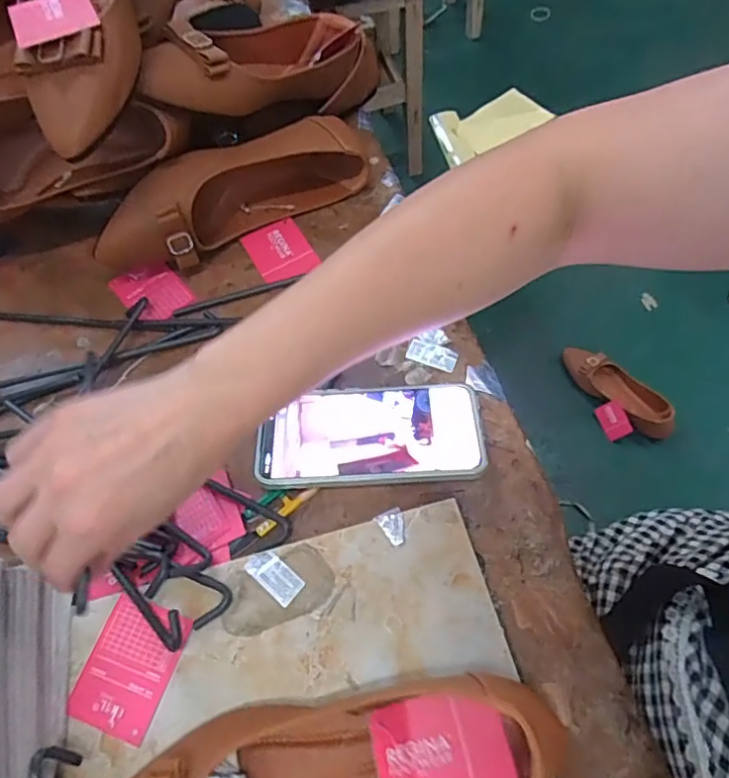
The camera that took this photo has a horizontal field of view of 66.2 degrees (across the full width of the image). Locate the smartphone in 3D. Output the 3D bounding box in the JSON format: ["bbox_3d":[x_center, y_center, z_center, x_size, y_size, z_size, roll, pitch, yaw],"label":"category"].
[{"bbox_3d":[0.004,0.035,0.416,0.162,0.019,0.081,-3,62,2],"label":"smartphone"}]

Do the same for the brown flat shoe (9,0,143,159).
[{"bbox_3d":[-0.206,-0.281,0.393,0.096,0.069,0.241,-7,78,0],"label":"brown flat shoe"}]

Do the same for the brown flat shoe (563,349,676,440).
[{"bbox_3d":[0.531,-0.003,1.176,0.093,0.048,0.262,-35,66,-14],"label":"brown flat shoe"}]

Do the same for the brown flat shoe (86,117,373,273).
[{"bbox_3d":[-0.118,-0.179,0.513,0.261,0.082,0.062,-31,65,-13],"label":"brown flat shoe"}]

